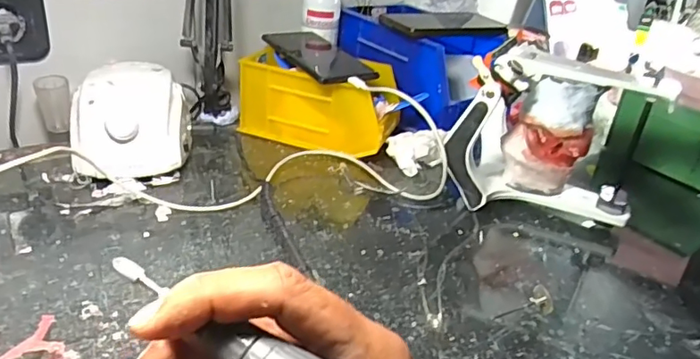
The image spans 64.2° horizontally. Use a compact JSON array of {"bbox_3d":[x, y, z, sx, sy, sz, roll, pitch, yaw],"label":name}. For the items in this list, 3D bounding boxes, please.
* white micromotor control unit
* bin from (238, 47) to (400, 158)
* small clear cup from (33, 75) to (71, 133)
[{"bbox_3d":[-0.213,-0.056,0.554,0.105,0.080,0.128,-1,30,-15],"label":"white micromotor control unit"},{"bbox_3d":[-0.032,-0.091,0.655,0.167,0.088,0.099,16,30,16],"label":"bin"},{"bbox_3d":[-0.294,-0.073,0.557,0.030,0.054,0.025,-9,33,-28],"label":"small clear cup"}]

